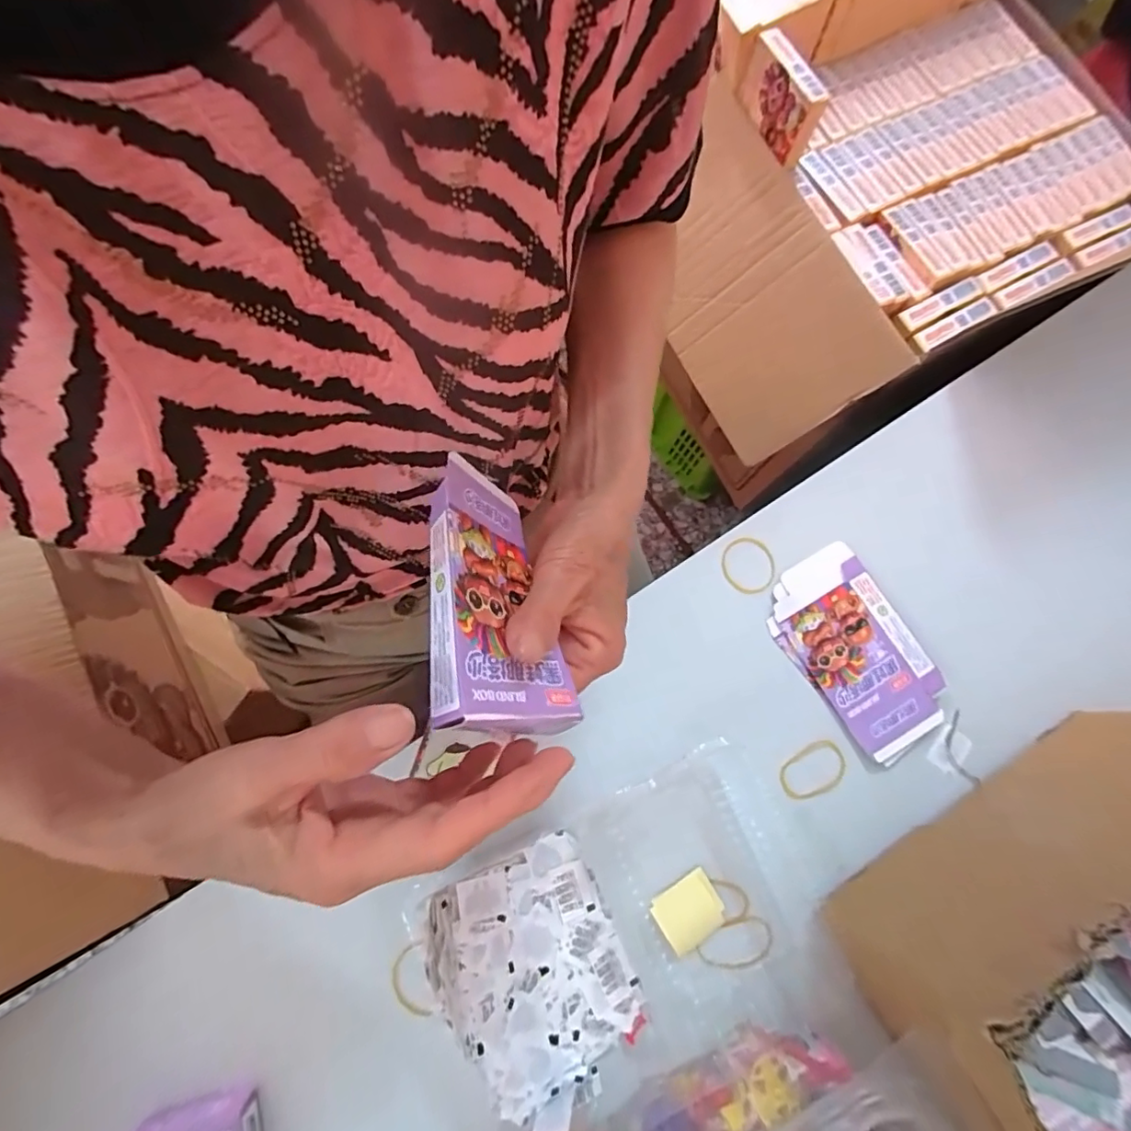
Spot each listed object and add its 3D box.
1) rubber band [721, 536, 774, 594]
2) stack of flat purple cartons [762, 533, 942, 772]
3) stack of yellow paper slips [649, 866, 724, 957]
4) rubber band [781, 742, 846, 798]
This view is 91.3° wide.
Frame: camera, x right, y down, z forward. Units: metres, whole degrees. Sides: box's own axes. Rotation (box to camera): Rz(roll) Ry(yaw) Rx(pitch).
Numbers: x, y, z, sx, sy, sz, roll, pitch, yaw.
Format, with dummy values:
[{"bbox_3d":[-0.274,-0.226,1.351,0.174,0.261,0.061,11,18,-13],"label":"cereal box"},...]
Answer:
[{"bbox_3d":[0.143,0.000,0.435,0.042,0.004,0.045,0,76,-1],"label":"rubber band"},{"bbox_3d":[0.219,0.064,0.418,0.089,0.007,0.148,-29,78,-8],"label":"stack of flat purple cartons"},{"bbox_3d":[0.084,0.234,0.373,0.044,0.006,0.039,-29,78,-8],"label":"stack of yellow paper slips"},{"bbox_3d":[0.181,0.151,0.403,0.051,0.004,0.034,-27,84,-4],"label":"rubber band"}]

